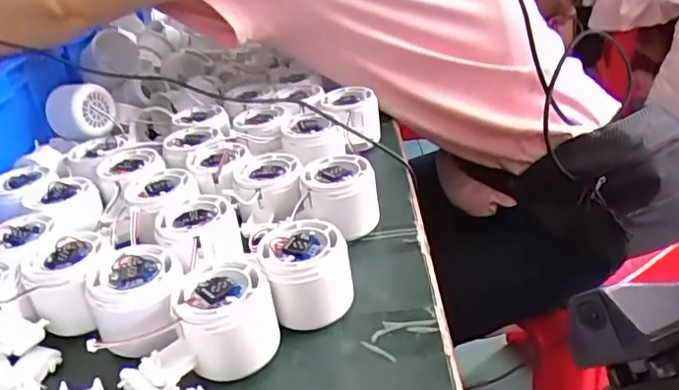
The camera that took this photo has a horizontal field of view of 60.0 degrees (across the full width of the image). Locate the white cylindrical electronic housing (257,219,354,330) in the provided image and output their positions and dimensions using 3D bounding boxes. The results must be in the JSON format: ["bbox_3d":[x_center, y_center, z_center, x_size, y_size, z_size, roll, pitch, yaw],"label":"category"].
[{"bbox_3d":[-0.020,0.055,0.382,0.055,0.054,0.061,-15,30,-10],"label":"white cylindrical electronic housing"}]

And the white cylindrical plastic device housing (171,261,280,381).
[{"bbox_3d":[-0.068,0.075,0.354,0.055,0.048,0.051,-5,29,3],"label":"white cylindrical plastic device housing"}]

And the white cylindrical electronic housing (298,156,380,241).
[{"bbox_3d":[0.002,0.002,0.465,0.059,0.053,0.051,-12,30,-5],"label":"white cylindrical electronic housing"}]

